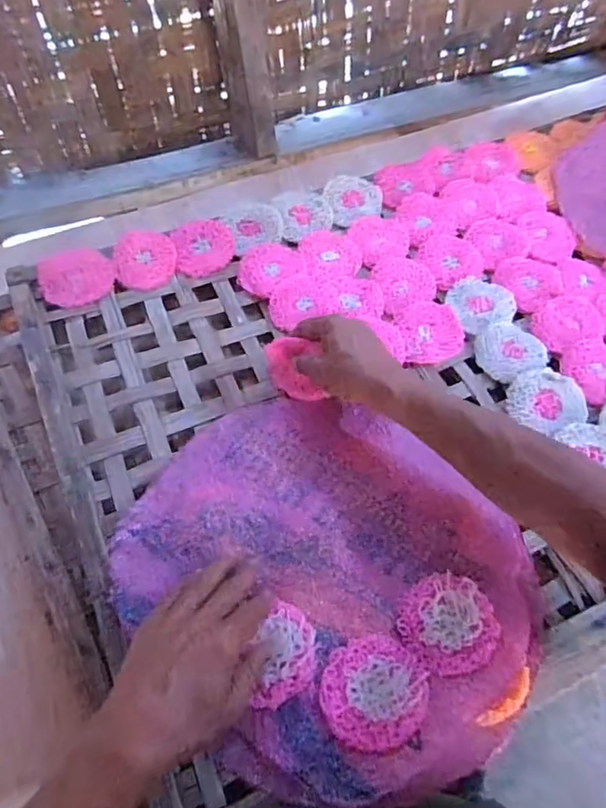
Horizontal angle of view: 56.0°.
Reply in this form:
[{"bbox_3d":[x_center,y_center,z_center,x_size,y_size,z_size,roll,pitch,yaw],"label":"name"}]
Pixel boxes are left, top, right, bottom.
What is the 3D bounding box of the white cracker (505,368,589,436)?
[{"bbox_3d":[0.250,-0.002,0.587,0.070,0.017,0.070,1,61,-1],"label":"white cracker"}]

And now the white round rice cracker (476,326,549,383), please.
[{"bbox_3d":[0.224,-0.058,0.619,0.068,0.011,0.067,1,61,-1],"label":"white round rice cracker"}]

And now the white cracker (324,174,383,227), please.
[{"bbox_3d":[0.065,-0.265,0.729,0.071,0.007,0.086,-13,62,-9],"label":"white cracker"}]

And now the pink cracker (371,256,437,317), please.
[{"bbox_3d":[0.119,-0.142,0.666,0.070,0.005,0.074,-14,63,-9],"label":"pink cracker"}]

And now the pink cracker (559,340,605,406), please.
[{"bbox_3d":[0.314,-0.038,0.606,0.072,0.005,0.069,-22,64,-13],"label":"pink cracker"}]

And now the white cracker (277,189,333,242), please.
[{"bbox_3d":[0.003,-0.238,0.710,0.065,0.008,0.075,-9,62,-7],"label":"white cracker"}]

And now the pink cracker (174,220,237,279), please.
[{"bbox_3d":[-0.116,-0.186,0.676,0.068,0.012,0.075,-8,62,-6],"label":"pink cracker"}]

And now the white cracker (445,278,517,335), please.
[{"bbox_3d":[0.205,-0.116,0.653,0.067,0.009,0.071,-17,63,-11],"label":"white cracker"}]

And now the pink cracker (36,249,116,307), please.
[{"bbox_3d":[-0.253,-0.141,0.637,0.079,0.004,0.067,-13,80,-12],"label":"pink cracker"}]

